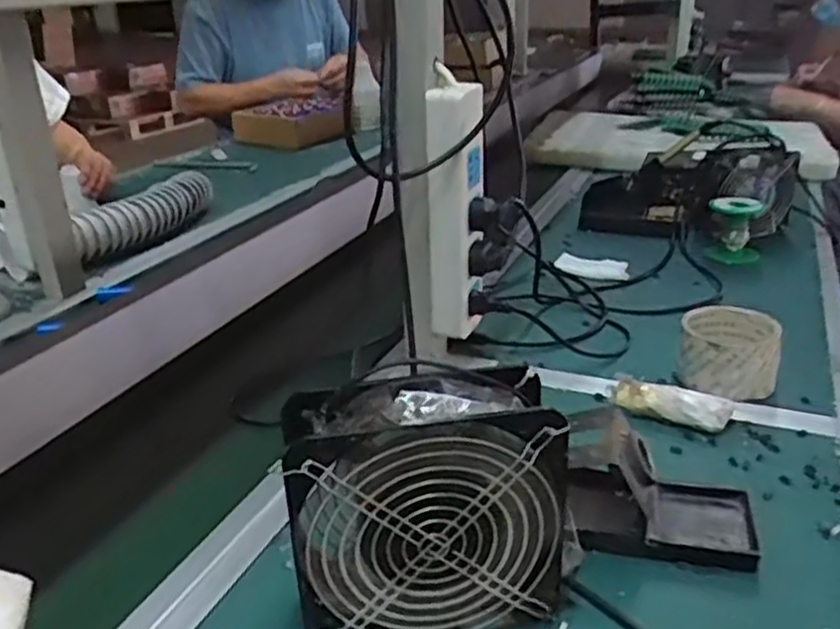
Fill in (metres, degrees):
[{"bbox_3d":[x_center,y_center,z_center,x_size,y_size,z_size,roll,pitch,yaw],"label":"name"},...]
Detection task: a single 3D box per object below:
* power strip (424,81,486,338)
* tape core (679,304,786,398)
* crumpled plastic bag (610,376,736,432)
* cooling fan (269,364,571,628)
[{"bbox_3d":[0.033,-0.087,0.660,0.047,0.216,0.046,1,25,6],"label":"power strip"},{"bbox_3d":[0.281,0.032,0.680,0.081,0.060,0.088,10,27,24],"label":"tape core"},{"bbox_3d":[0.211,0.073,0.632,0.096,0.033,0.026,8,26,19],"label":"crumpled plastic bag"},{"bbox_3d":[0.008,0.109,0.425,0.156,0.150,0.058,-4,25,-6],"label":"cooling fan"}]

